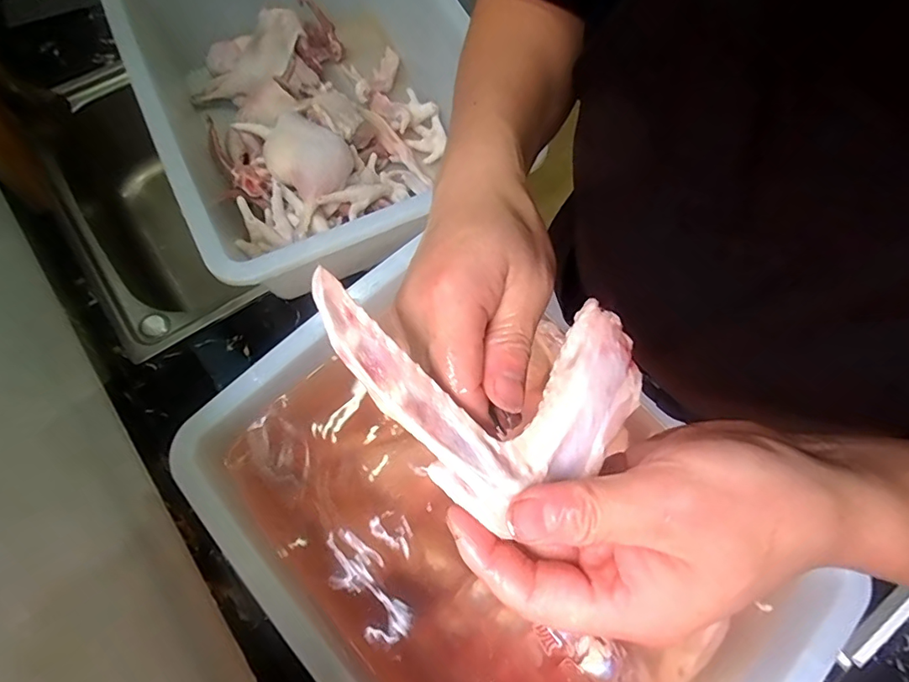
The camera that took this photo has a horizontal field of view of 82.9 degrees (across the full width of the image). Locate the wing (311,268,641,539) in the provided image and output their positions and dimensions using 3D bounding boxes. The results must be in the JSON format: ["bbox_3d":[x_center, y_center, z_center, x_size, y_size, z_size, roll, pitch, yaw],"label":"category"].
[{"bbox_3d":[0.017,0.004,0.206,0.100,0.037,0.113,-37,76,-14],"label":"wing"}]

